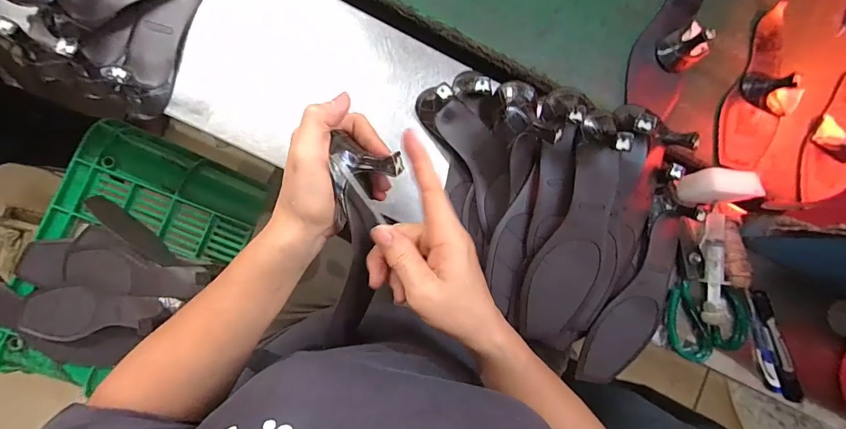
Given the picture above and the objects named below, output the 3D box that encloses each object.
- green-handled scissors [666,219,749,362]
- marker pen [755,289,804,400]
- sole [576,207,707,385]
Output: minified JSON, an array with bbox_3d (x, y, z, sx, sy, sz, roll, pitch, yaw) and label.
[{"bbox_3d":[0.328,0.087,0.463,0.100,0.020,0.155,-19,89,-8],"label":"green-handled scissors"},{"bbox_3d":[0.425,0.159,0.469,0.016,0.019,0.136,-17,89,-8],"label":"marker pen"},{"bbox_3d":[0.247,0.096,0.441,0.089,0.044,0.218,30,84,-5],"label":"sole"}]

